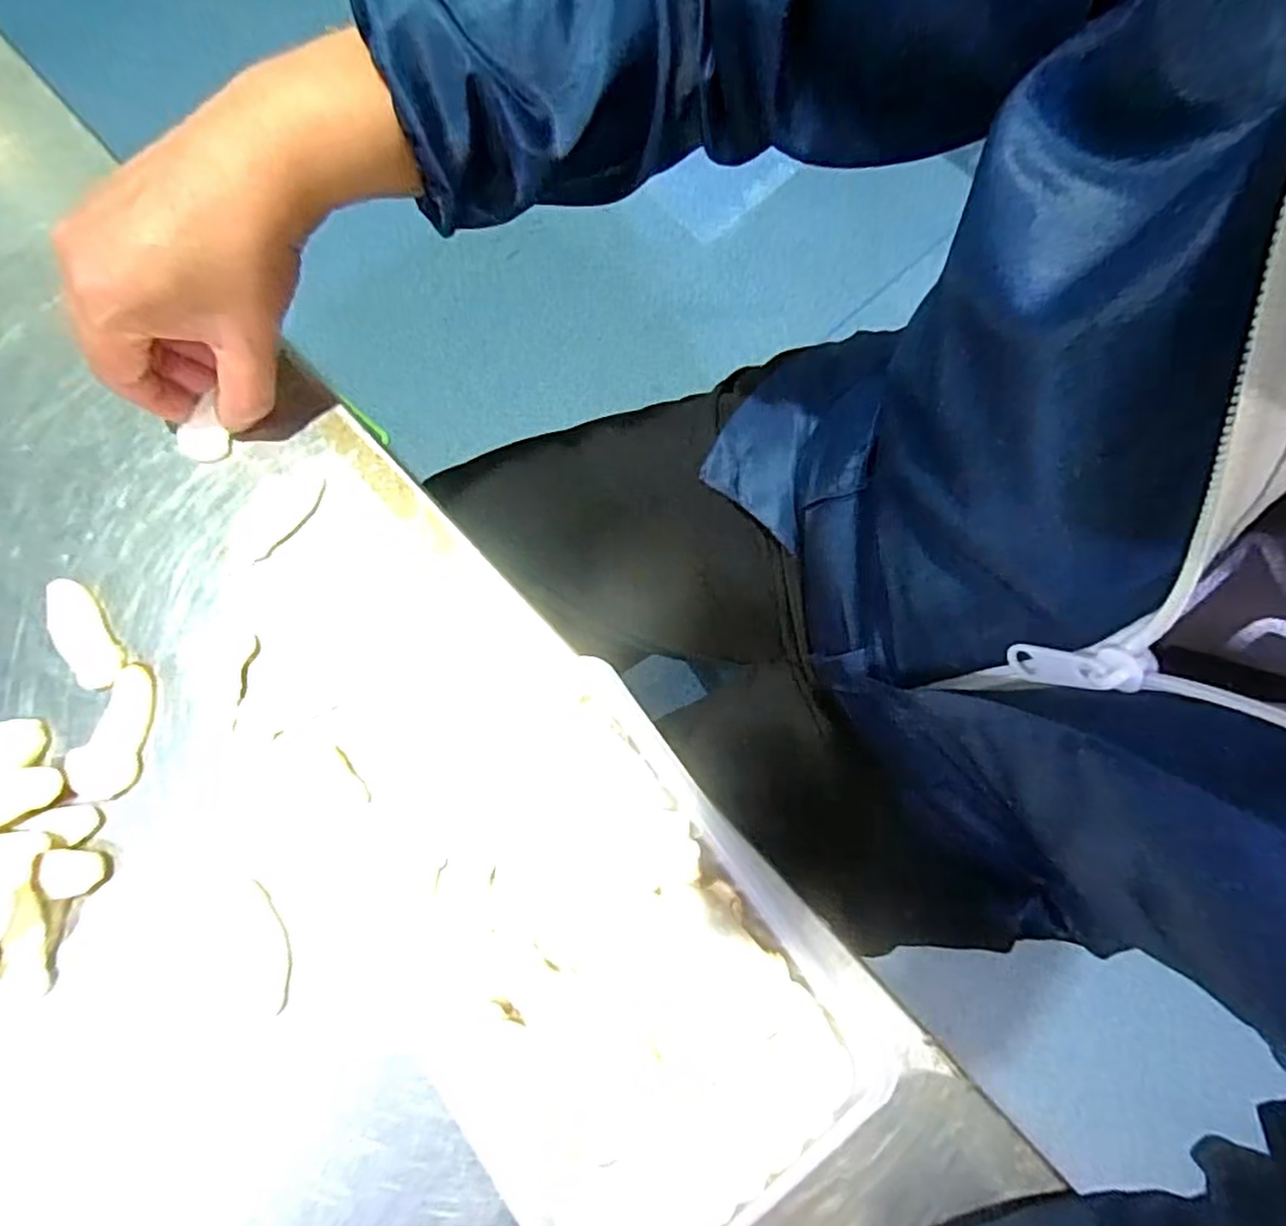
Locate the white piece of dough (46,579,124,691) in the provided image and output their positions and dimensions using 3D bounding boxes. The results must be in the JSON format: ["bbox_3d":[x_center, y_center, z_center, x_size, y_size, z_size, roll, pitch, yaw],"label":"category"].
[{"bbox_3d":[-0.261,0.008,0.306,0.020,0.008,0.057,-34,79,-9],"label":"white piece of dough"}]

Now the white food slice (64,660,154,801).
[{"bbox_3d":[-0.241,0.054,0.299,0.030,0.004,0.059,6,76,0],"label":"white food slice"}]

